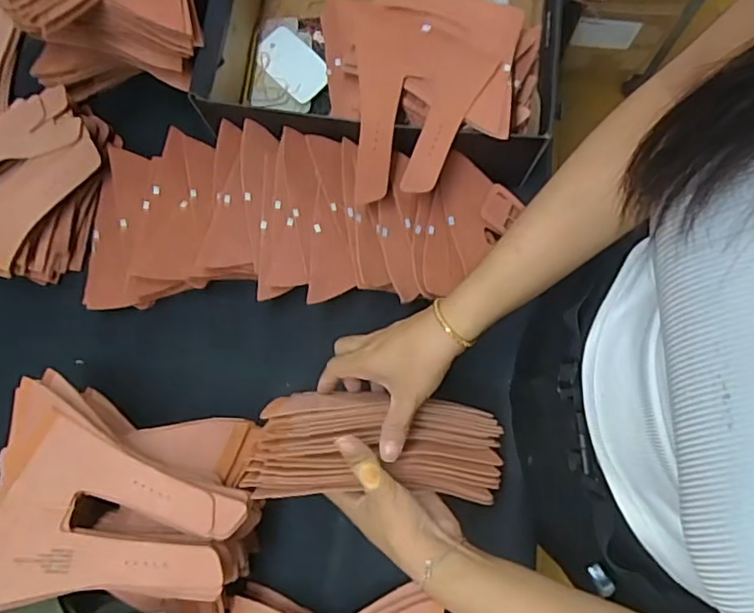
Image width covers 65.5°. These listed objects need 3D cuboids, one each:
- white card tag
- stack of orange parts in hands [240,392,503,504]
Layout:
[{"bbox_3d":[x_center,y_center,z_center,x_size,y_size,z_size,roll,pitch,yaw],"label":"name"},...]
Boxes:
[{"bbox_3d":[-0.095,-0.273,0.659,0.051,0.006,0.103,-46,71,8],"label":"white card tag"},{"bbox_3d":[0.001,0.117,0.500,0.224,0.054,0.082,9,76,-27],"label":"stack of orange parts in hands"}]

